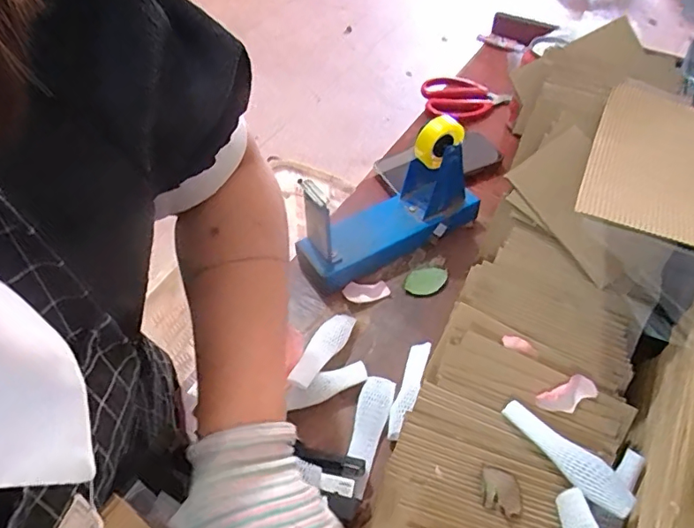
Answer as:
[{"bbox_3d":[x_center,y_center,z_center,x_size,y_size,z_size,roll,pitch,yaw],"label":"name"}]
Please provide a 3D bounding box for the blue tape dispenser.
[{"bbox_3d":[0.041,-0.072,0.545,0.193,0.129,0.075,-27,55,-18],"label":"blue tape dispenser"}]

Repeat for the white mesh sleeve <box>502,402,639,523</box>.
[{"bbox_3d":[0.153,0.134,0.374,0.023,0.020,0.098,-32,57,-22],"label":"white mesh sleeve"}]

